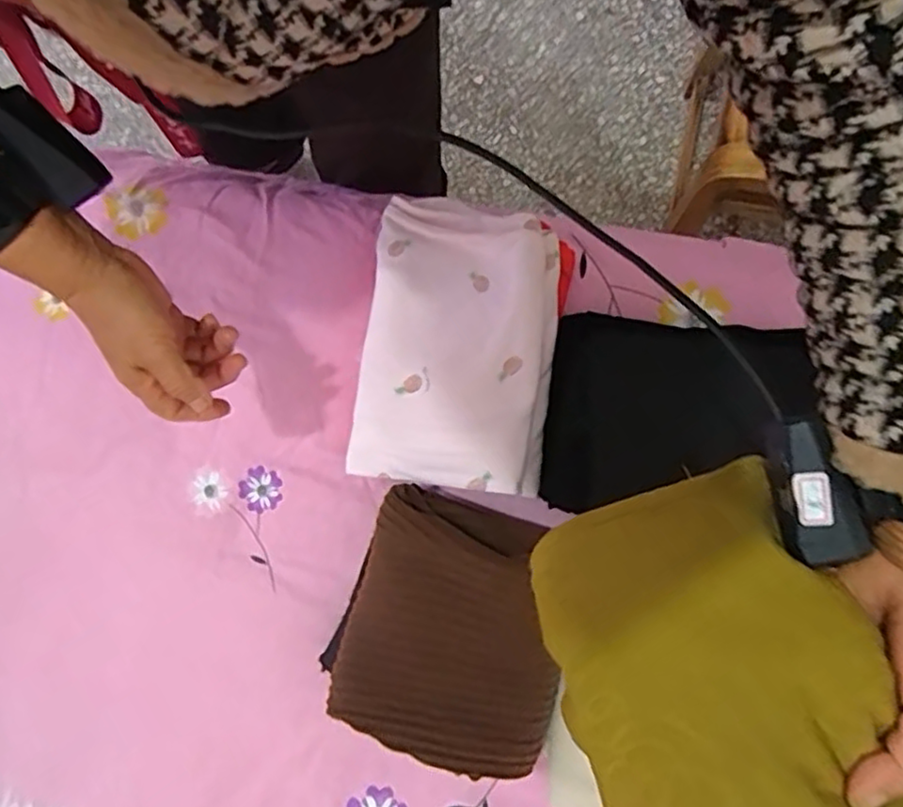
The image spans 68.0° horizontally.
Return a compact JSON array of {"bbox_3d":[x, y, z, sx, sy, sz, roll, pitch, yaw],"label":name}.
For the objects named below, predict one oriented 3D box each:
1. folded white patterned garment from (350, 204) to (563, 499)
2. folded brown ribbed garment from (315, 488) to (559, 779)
[{"bbox_3d":[0.002,-0.063,0.629,0.180,0.053,0.279,6,81,9],"label":"folded white patterned garment"},{"bbox_3d":[0.001,0.193,0.562,0.192,0.048,0.213,20,84,11],"label":"folded brown ribbed garment"}]

